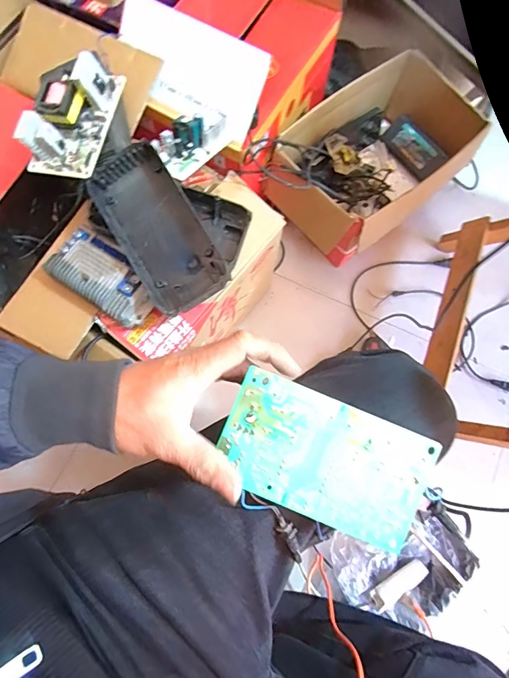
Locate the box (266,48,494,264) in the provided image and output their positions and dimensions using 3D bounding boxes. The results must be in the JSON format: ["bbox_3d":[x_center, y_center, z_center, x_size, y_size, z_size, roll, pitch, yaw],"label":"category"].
[{"bbox_3d":[0.262,-0.389,0.881,0.458,0.177,0.282,-39,79,-11],"label":"box"}]

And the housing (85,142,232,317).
[{"bbox_3d":[-0.128,-0.141,0.521,0.106,0.033,0.221,-32,87,7],"label":"housing"}]

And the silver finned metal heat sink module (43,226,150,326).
[{"bbox_3d":[-0.210,-0.085,0.546,0.153,0.030,0.079,38,77,9],"label":"silver finned metal heat sink module"}]

